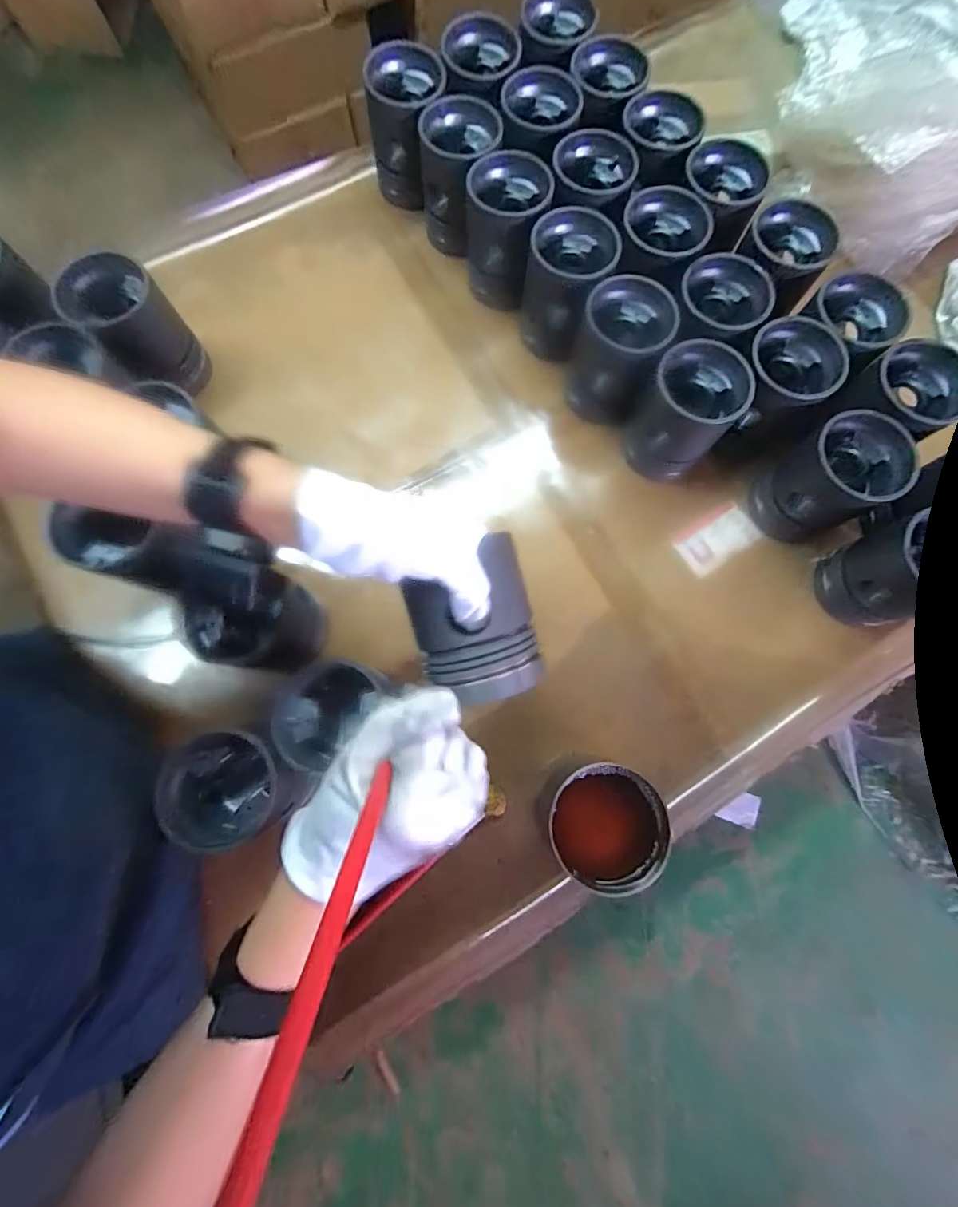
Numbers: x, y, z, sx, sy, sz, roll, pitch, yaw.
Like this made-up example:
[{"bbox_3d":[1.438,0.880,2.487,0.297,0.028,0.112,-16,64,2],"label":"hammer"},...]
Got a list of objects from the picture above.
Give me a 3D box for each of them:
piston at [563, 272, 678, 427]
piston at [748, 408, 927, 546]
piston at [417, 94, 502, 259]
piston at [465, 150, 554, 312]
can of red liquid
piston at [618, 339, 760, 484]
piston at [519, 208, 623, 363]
[{"bbox_3d":[0.148,-0.271,0.490,0.088,0.103,0.096,0,77,-2],"label":"piston"},{"bbox_3d":[0.354,-0.121,0.460,0.093,0.109,0.087,0,77,-2],"label":"piston"},{"bbox_3d":[-0.023,-0.504,0.542,0.092,0.109,0.103,-2,77,-2],"label":"piston"},{"bbox_3d":[0.030,-0.428,0.522,0.089,0.106,0.098,8,77,0],"label":"piston"},{"bbox_3d":[0.112,0.194,0.399,0.082,0.077,0.102,18,77,2],"label":"can of red liquid"},{"bbox_3d":[0.215,-0.198,0.473,0.085,0.101,0.099,40,79,7],"label":"piston"},{"bbox_3d":[0.096,-0.354,0.507,0.091,0.107,0.094,0,77,-2],"label":"piston"}]

